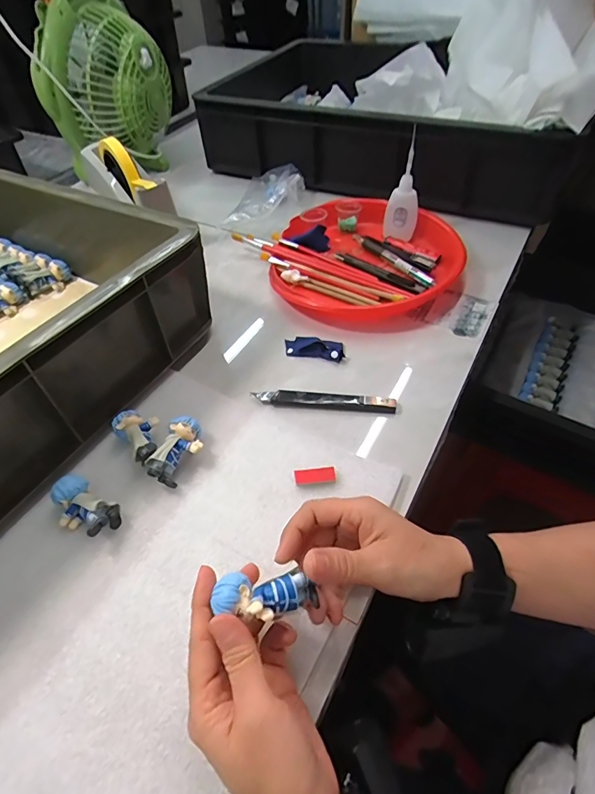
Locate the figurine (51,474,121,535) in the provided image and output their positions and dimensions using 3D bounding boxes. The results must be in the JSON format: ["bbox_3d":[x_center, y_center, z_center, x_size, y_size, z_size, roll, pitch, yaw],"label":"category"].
[{"bbox_3d":[-0.172,0.088,0.338,0.057,0.022,0.033,26,56,22],"label":"figurine"}]

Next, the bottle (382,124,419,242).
[{"bbox_3d":[0.143,-0.272,0.561,0.045,0.104,0.041,7,50,9],"label":"bottle"}]

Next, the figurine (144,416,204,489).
[{"bbox_3d":[-0.103,0.047,0.371,0.033,0.028,0.059,9,51,11],"label":"figurine"}]

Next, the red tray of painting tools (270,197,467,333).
[{"bbox_3d":[0.090,-0.185,0.542,0.242,0.038,0.235,28,57,24],"label":"red tray of painting tools"}]

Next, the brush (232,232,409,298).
[{"bbox_3d":[0.020,-0.172,0.547,0.255,0.010,0.014,25,56,22],"label":"brush"}]

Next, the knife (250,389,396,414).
[{"bbox_3d":[0.026,0.003,0.413,0.138,0.010,0.018,5,51,7],"label":"knife"}]

